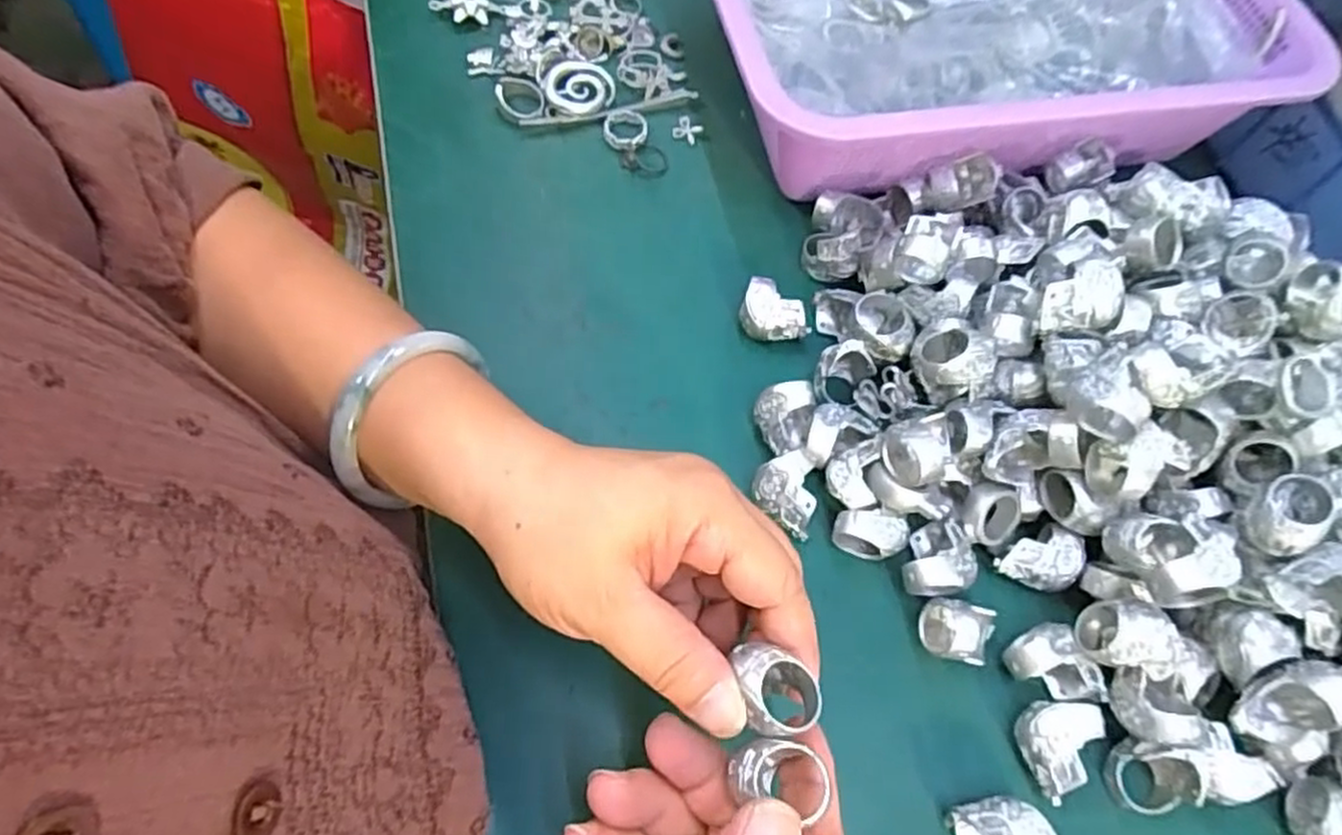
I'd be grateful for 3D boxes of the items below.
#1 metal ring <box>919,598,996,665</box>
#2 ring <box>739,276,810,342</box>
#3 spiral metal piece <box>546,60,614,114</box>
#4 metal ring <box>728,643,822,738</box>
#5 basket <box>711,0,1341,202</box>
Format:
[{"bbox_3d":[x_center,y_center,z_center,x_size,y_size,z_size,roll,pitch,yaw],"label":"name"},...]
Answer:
[{"bbox_3d":[0.117,0.086,0.294,0.031,0.026,0.024,4,66,-3],"label":"metal ring"},{"bbox_3d":[0.050,-0.048,0.353,0.033,0.023,0.023,16,66,3],"label":"ring"},{"bbox_3d":[-0.051,-0.188,0.413,0.036,0.007,0.037,1,66,-4],"label":"spiral metal piece"},{"bbox_3d":[0.032,0.082,0.218,0.024,0.010,0.023,1,65,-2],"label":"metal ring"},{"bbox_3d":[0.166,-0.223,0.404,0.303,0.077,0.223,-8,67,-8],"label":"basket"}]

